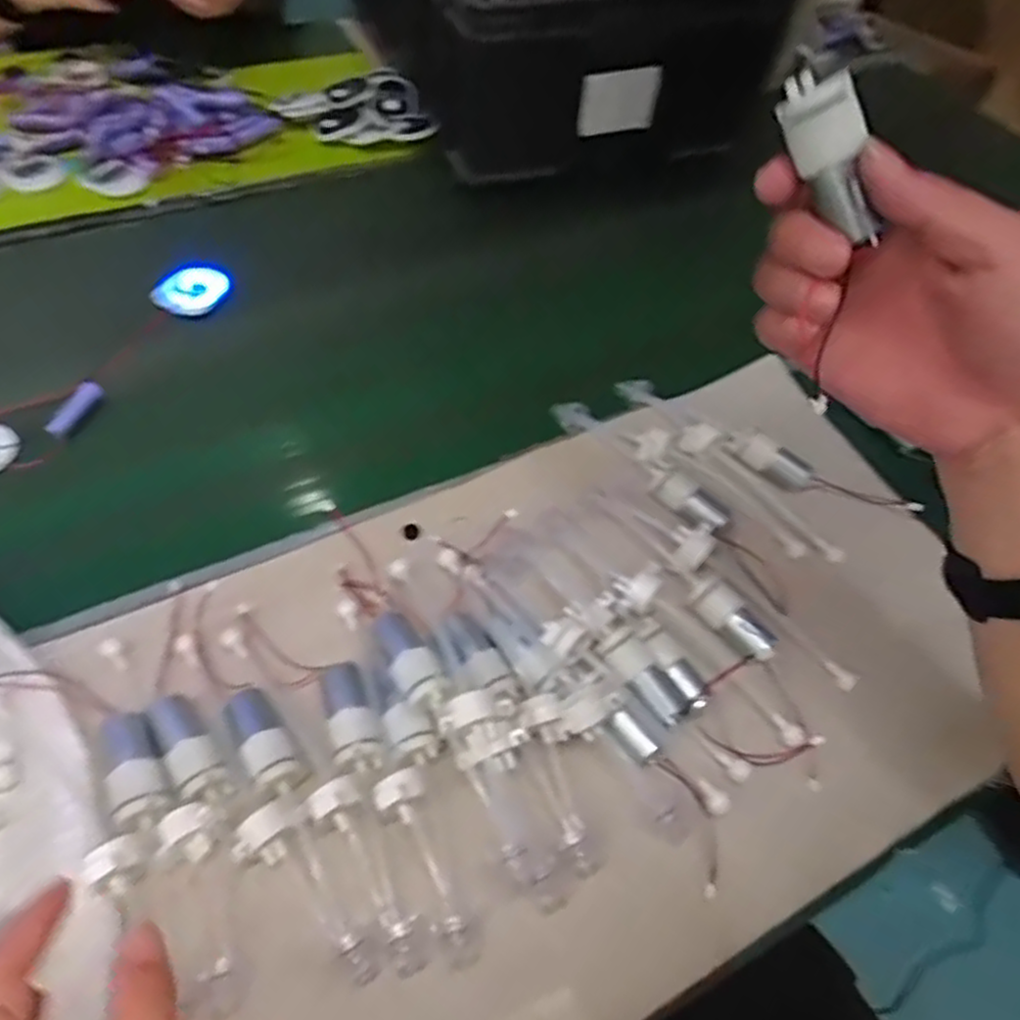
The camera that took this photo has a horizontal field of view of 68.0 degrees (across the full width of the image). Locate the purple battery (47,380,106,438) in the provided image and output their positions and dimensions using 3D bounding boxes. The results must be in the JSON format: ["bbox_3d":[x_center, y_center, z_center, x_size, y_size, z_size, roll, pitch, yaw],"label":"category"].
[{"bbox_3d":[-0.320,-0.075,0.557,0.016,0.012,0.050,16,55,4],"label":"purple battery"}]

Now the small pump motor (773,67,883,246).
[{"bbox_3d":[0.121,-0.134,0.285,0.023,0.025,0.061,-35,105,-26],"label":"small pump motor"}]

